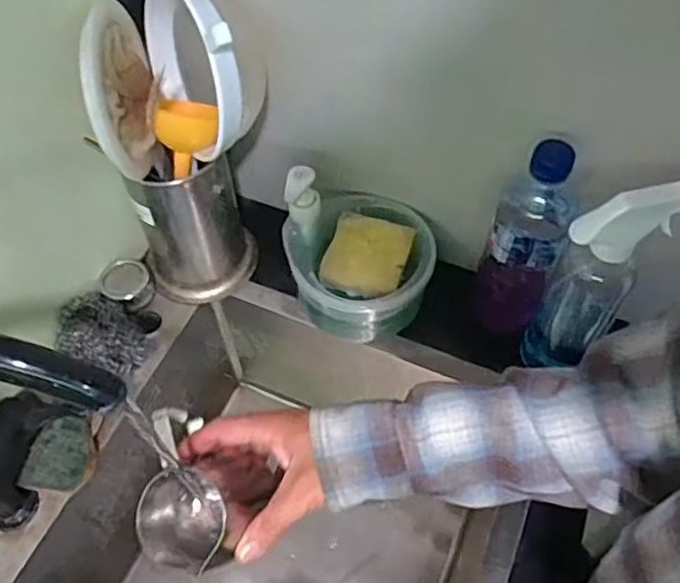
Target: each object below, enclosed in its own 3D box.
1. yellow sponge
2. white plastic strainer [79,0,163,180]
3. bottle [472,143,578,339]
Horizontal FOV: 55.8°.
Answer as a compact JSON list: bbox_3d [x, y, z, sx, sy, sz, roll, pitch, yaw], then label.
[{"bbox_3d":[0.029,-0.037,0.641,0.077,0.027,0.080,15,57,12],"label":"yellow sponge"},{"bbox_3d":[-0.177,-0.166,0.531,0.017,0.139,0.118,-3,17,7],"label":"white plastic strainer"},{"bbox_3d":[0.170,-0.049,0.586,0.064,0.216,0.072,20,58,15],"label":"bottle"}]

